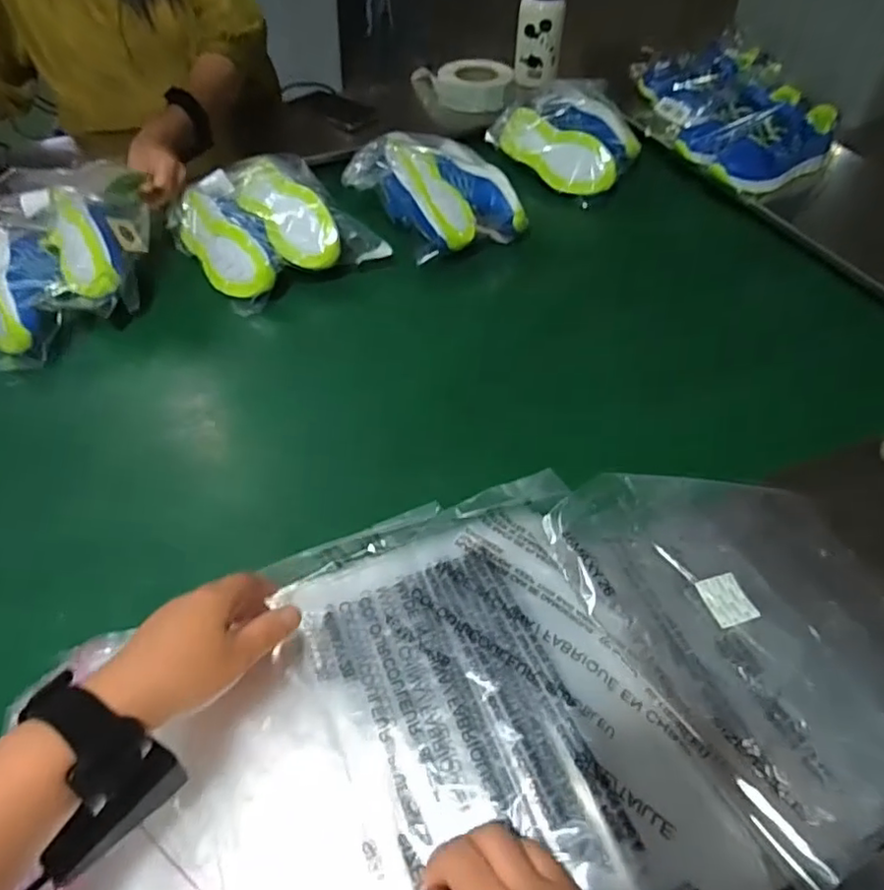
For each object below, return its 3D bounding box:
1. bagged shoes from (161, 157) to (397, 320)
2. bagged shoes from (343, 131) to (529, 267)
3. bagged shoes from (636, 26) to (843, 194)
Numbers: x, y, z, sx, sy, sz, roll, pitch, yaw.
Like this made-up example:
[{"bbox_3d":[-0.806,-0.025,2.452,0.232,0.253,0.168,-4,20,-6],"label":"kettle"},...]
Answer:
[{"bbox_3d":[-0.221,-0.291,0.799,0.221,0.092,0.202,-29,55,-23],"label":"bagged shoes"},{"bbox_3d":[-0.018,-0.350,0.843,0.186,0.092,0.216,-24,53,-20],"label":"bagged shoes"},{"bbox_3d":[0.447,-0.543,0.988,0.227,0.108,0.387,-8,50,-7],"label":"bagged shoes"}]

